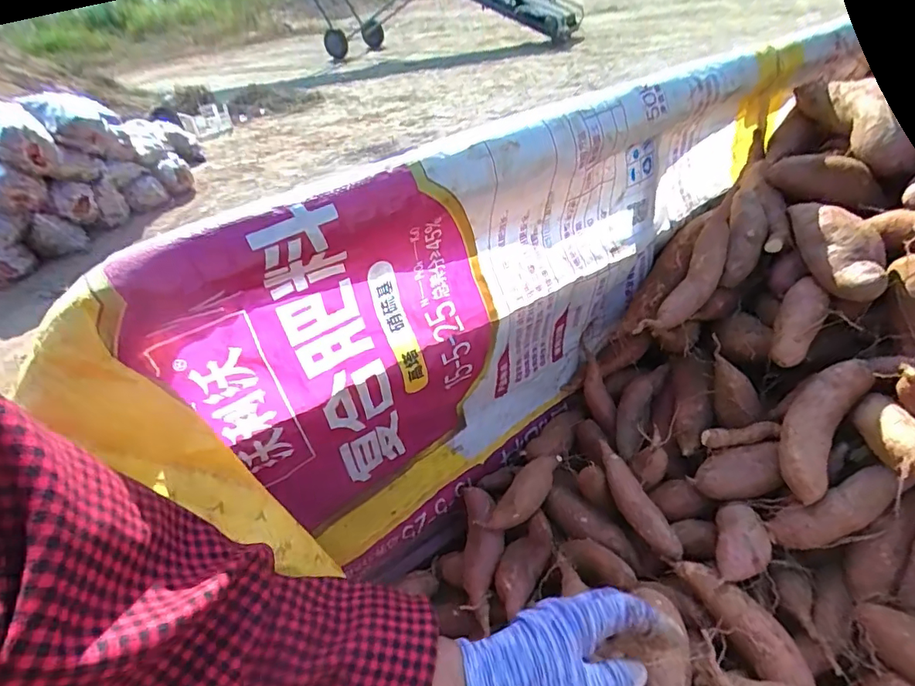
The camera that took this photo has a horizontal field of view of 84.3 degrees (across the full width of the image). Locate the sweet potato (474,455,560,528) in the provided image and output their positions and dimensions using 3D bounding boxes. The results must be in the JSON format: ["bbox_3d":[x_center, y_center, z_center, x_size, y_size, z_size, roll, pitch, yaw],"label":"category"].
[{"bbox_3d":[0.078,0.172,0.573,0.120,0.028,0.039,-33,45,-29],"label":"sweet potato"}]

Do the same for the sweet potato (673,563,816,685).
[{"bbox_3d":[0.252,0.248,0.449,0.043,0.035,0.121,-15,39,-10],"label":"sweet potato"}]

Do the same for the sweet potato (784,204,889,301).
[{"bbox_3d":[0.394,-0.104,0.527,0.054,0.045,0.147,-7,55,0],"label":"sweet potato"}]

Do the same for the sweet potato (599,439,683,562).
[{"bbox_3d":[0.187,0.164,0.537,0.028,0.031,0.129,-18,40,-13],"label":"sweet potato"}]

